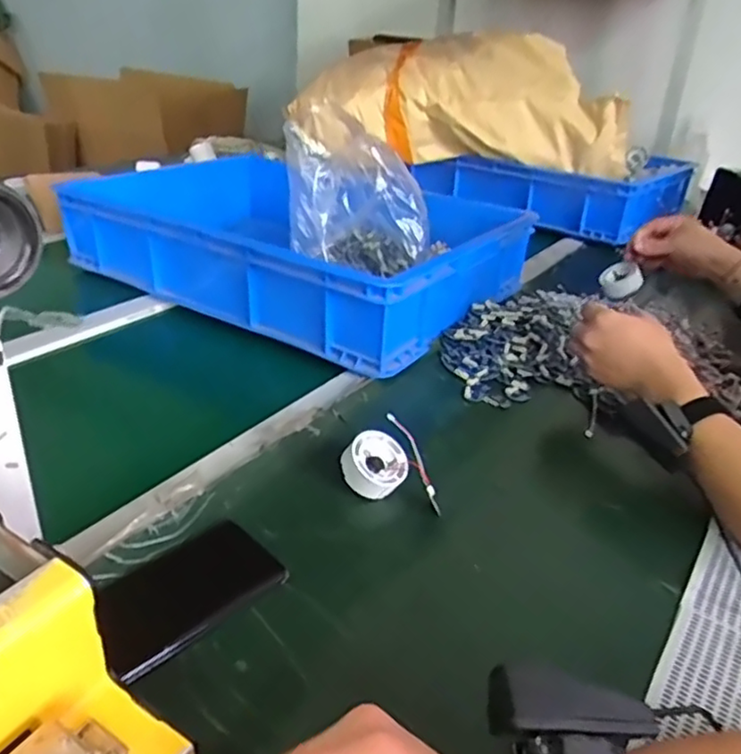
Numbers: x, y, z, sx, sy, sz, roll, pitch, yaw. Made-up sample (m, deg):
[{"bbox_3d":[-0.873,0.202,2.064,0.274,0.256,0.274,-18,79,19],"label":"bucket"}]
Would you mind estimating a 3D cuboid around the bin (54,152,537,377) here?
[{"bbox_3d":[-0.098,-0.216,1.005,0.607,0.130,0.477,21,32,26],"label":"bin"}]

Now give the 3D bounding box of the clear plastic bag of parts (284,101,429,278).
[{"bbox_3d":[-0.019,-0.214,0.855,0.157,0.176,0.165,-6,31,-20],"label":"clear plastic bag of parts"}]

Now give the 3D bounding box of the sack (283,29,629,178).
[{"bbox_3d":[0.200,-0.578,1.356,0.689,0.248,0.222,8,29,5],"label":"sack"}]

